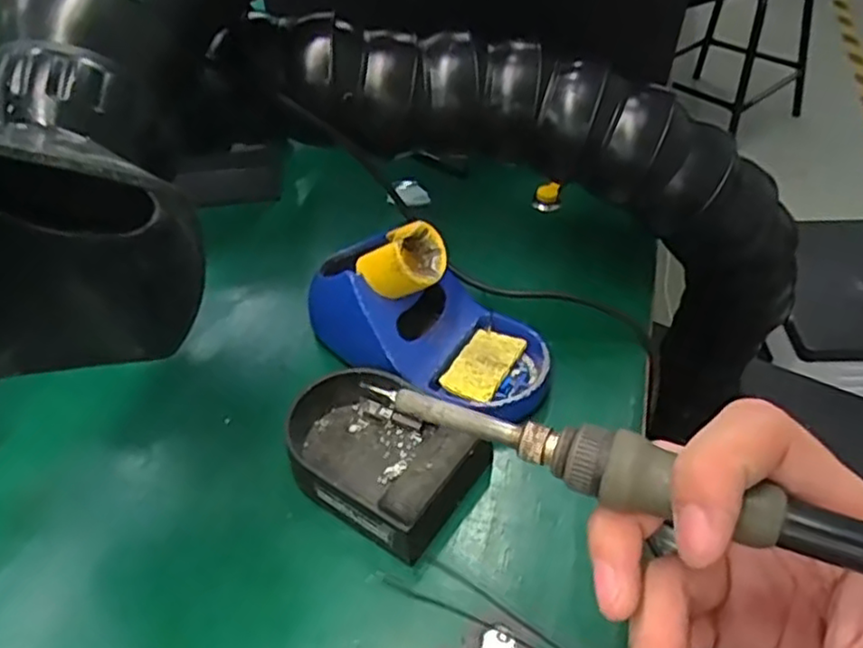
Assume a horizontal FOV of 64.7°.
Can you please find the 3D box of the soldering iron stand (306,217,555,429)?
[{"bbox_3d":[-0.004,-0.008,0.400,0.151,0.089,0.076,14,46,15],"label":"soldering iron stand"}]

